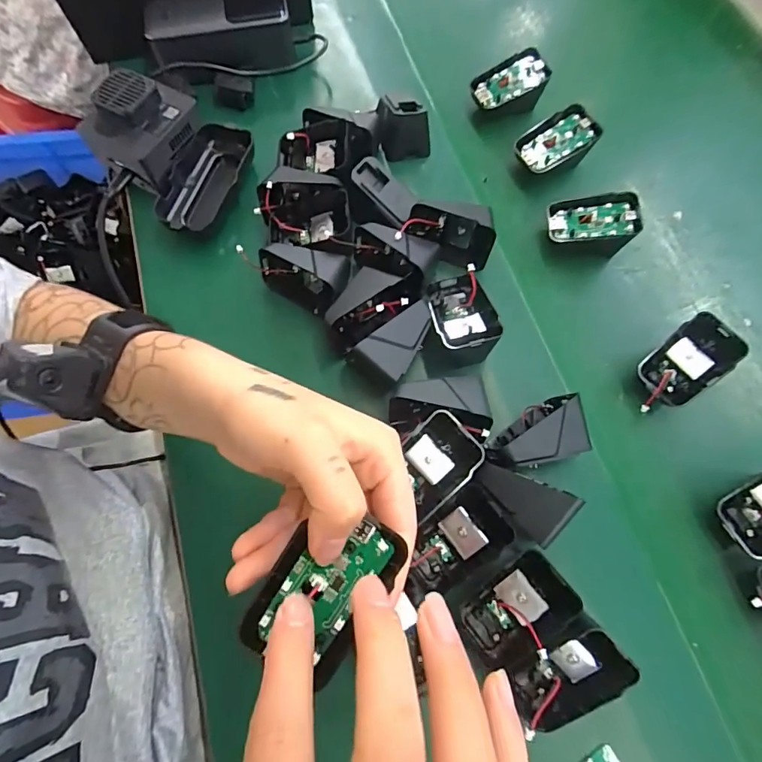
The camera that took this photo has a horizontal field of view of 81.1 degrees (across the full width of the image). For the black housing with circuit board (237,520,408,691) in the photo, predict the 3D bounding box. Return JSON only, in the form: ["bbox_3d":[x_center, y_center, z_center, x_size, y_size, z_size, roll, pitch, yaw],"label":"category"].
[{"bbox_3d":[-0.023,0.085,0.182,0.041,0.011,0.064,35,73,9],"label":"black housing with circuit board"}]

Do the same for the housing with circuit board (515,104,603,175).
[{"bbox_3d":[0.158,-0.213,0.405,0.067,0.034,0.041,-25,74,-10],"label":"housing with circuit board"}]

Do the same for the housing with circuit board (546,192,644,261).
[{"bbox_3d":[0.176,-0.130,0.380,0.069,0.041,0.040,2,71,-2],"label":"housing with circuit board"}]

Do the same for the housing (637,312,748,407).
[{"bbox_3d":[0.230,-0.014,0.337,0.071,0.024,0.044,-42,78,6],"label":"housing"}]

